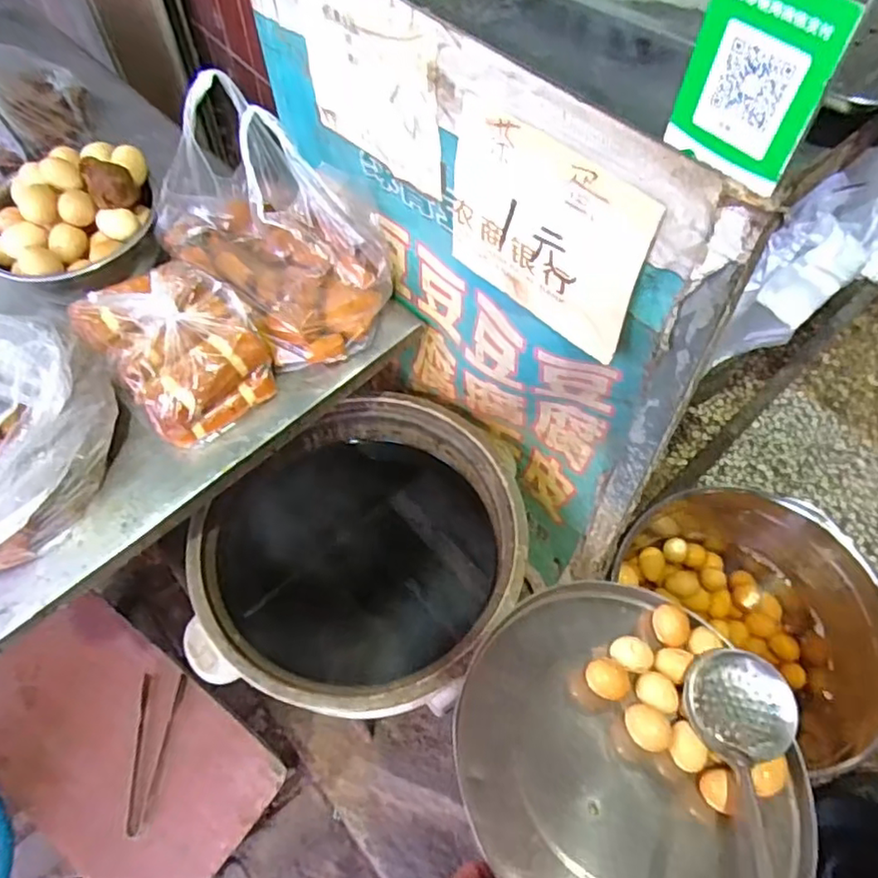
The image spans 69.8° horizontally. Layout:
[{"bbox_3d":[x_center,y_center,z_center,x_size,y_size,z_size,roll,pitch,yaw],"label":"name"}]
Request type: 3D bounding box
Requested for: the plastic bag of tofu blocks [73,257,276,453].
[{"bbox_3d":[-0.310,-0.116,0.744,0.160,0.098,0.208,-38,67,-20],"label":"plastic bag of tofu blocks"}]

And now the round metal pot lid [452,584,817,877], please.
[{"bbox_3d":[0.190,0.349,0.679,0.340,0.066,0.365,8,52,-10],"label":"round metal pot lid"}]

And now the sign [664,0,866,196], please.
[{"bbox_3d":[0.176,-0.201,0.356,0.007,0.102,0.079,-40,68,-21],"label":"sign"}]

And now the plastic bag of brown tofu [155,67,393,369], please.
[{"bbox_3d":[-0.190,-0.254,0.747,0.190,0.221,0.272,-39,68,-21],"label":"plastic bag of brown tofu"}]

